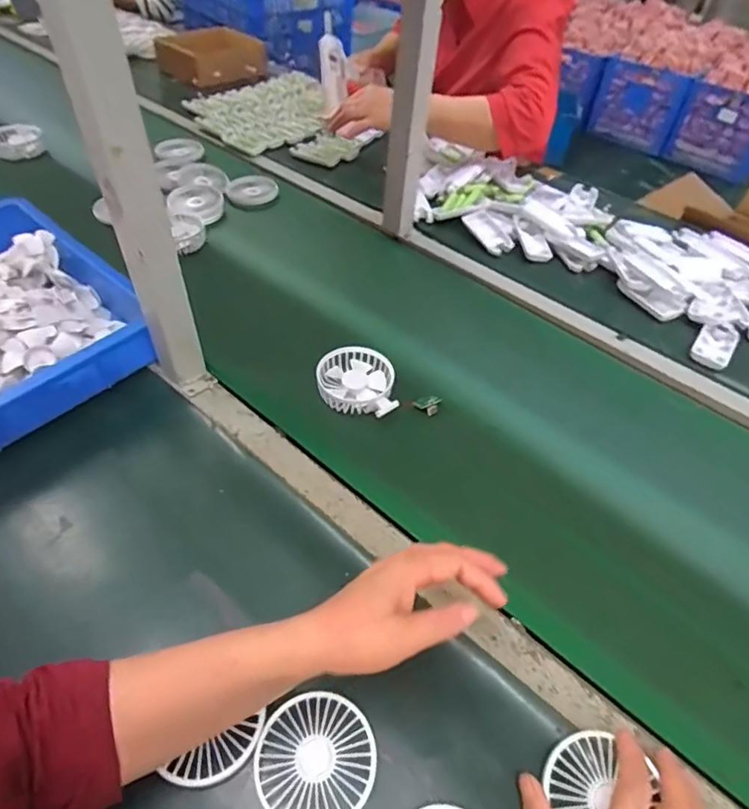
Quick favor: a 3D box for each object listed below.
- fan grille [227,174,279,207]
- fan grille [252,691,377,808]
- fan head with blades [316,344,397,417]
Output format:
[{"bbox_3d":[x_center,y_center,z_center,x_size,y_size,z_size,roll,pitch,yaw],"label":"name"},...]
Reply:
[{"bbox_3d":[-0.213,-0.372,0.944,0.083,0.027,0.083,2,49,-2],"label":"fan grille"},{"bbox_3d":[-0.043,0.258,0.397,0.085,0.008,0.084,-17,53,-18],"label":"fan grille"},{"bbox_3d":[-0.016,-0.025,0.647,0.098,0.036,0.085,19,51,12],"label":"fan head with blades"}]

